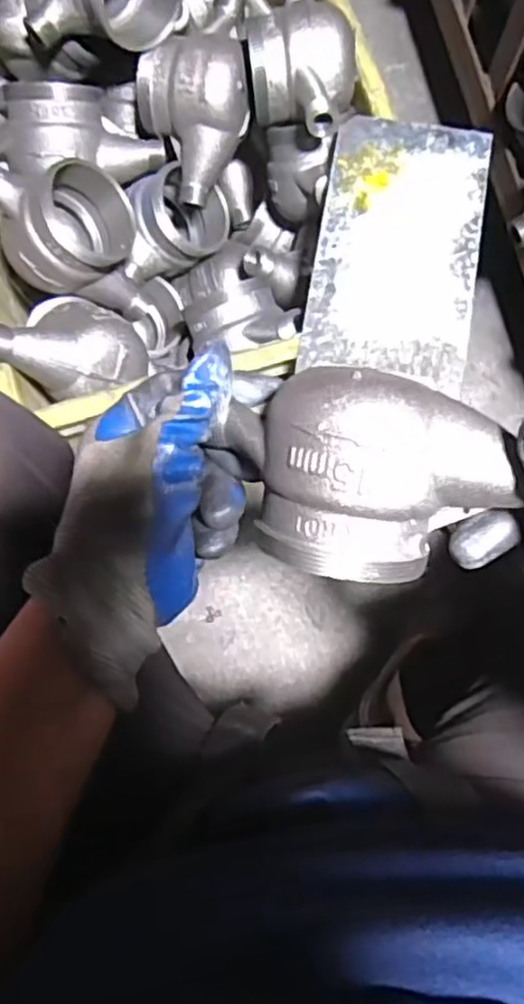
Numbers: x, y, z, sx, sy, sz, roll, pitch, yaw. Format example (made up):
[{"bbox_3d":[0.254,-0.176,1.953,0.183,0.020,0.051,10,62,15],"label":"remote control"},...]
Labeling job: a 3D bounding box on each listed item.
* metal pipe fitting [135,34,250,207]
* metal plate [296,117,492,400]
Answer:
[{"bbox_3d":[-0.056,-0.322,0.593,0.090,0.117,0.069,23,38,1],"label":"metal pipe fitting"},{"bbox_3d":[0.103,-0.194,0.542,0.120,0.004,0.212,9,77,2],"label":"metal plate"}]

